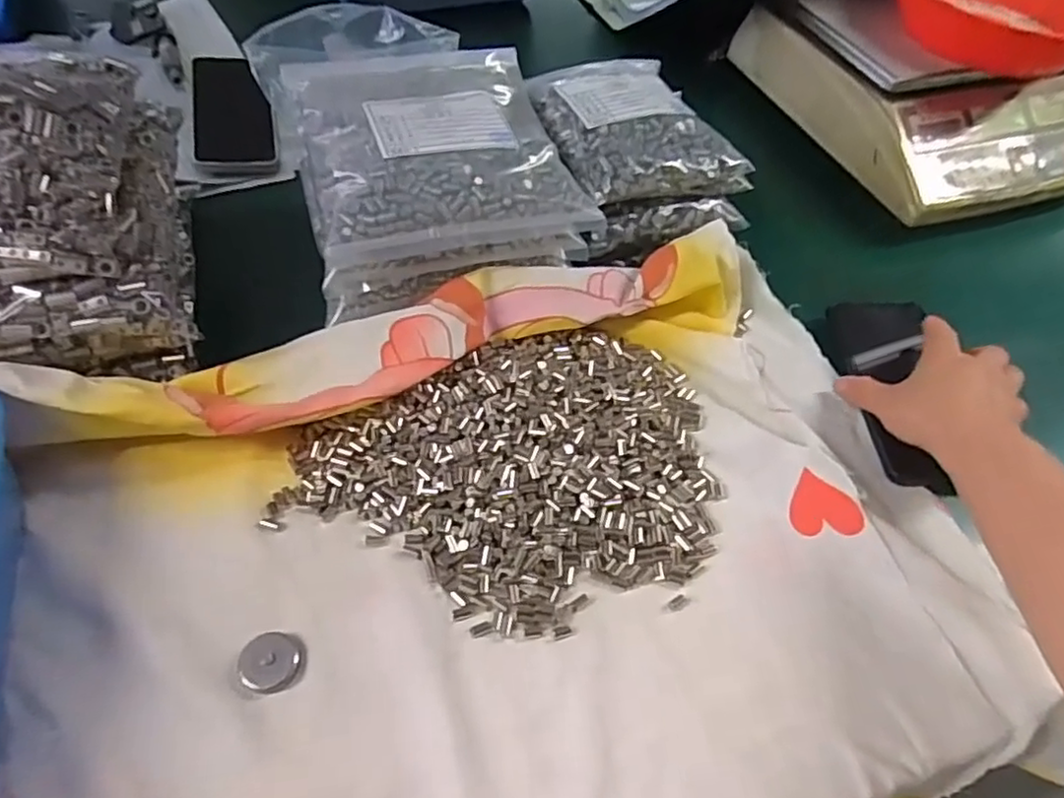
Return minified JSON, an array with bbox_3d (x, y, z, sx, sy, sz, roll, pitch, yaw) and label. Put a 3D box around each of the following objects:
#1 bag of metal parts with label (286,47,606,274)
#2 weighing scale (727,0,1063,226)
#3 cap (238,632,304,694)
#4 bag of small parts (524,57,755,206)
[{"bbox_3d":[-0.080,-0.201,0.497,0.196,0.047,0.231,-13,57,-13],"label":"bag of metal parts with label"},{"bbox_3d":[0.423,-0.340,0.688,0.270,0.098,0.322,-15,57,-15],"label":"weighing scale"},{"bbox_3d":[-0.136,0.138,0.344,0.030,0.008,0.030,2,54,-3],"label":"cap"},{"bbox_3d":[0.078,-0.230,0.542,0.138,0.041,0.172,-15,57,-15],"label":"bag of small parts"}]

